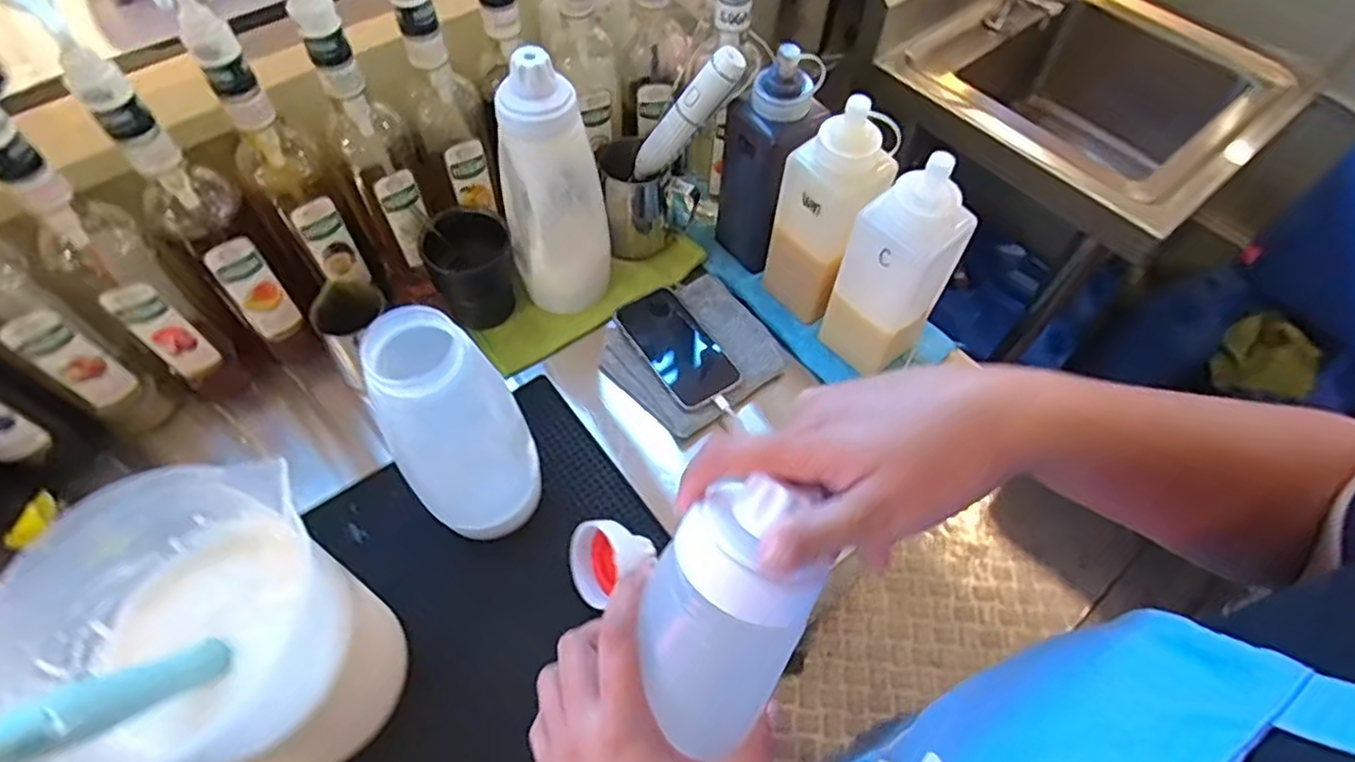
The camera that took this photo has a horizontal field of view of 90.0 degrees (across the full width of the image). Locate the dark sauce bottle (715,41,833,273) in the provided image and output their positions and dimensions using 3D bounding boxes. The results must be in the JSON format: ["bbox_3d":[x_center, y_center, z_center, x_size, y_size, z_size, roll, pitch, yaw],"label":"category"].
[{"bbox_3d":[0.094,-0.221,0.700,0.072,0.231,0.092,-36,66,-22],"label":"dark sauce bottle"}]

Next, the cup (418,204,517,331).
[{"bbox_3d":[-0.209,-0.116,0.698,0.080,0.104,0.082,1,58,-2],"label":"cup"}]

